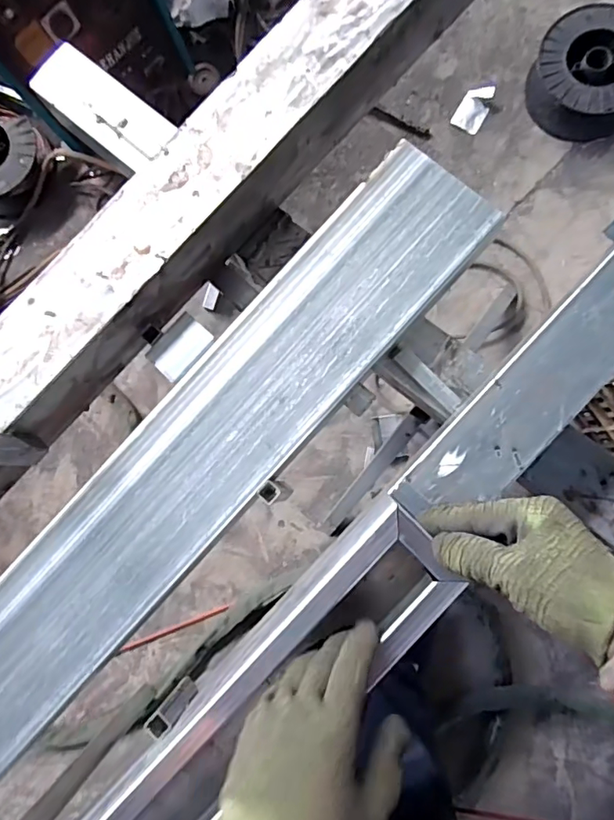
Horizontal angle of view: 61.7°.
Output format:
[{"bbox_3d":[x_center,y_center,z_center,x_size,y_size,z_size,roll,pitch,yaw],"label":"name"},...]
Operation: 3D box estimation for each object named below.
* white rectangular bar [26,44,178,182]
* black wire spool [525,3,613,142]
[{"bbox_3d":[-0.266,-0.392,0.668,0.212,0.033,0.086,39,90,8],"label":"white rectangular bar"},{"bbox_3d":[0.656,-0.793,1.189,0.244,0.124,0.261,-1,85,6],"label":"black wire spool"}]

